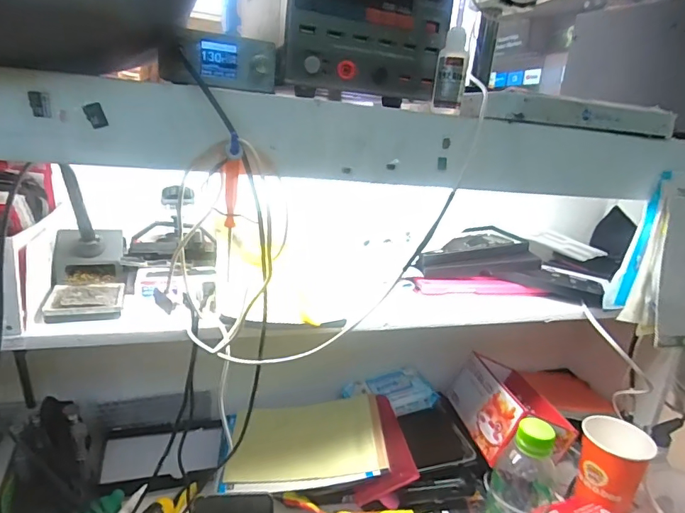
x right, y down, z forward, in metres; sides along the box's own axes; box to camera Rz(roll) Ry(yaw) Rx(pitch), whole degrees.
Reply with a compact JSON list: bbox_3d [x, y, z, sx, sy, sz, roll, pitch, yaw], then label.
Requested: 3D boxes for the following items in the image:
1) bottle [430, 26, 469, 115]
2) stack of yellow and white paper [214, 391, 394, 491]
[{"bbox_3d":[0.093,-0.157,0.383,0.025,0.068,0.024,10,17,13],"label":"bottle"},{"bbox_3d":[-0.055,0.254,0.632,0.222,0.023,0.137,-7,27,-4],"label":"stack of yellow and white paper"}]

